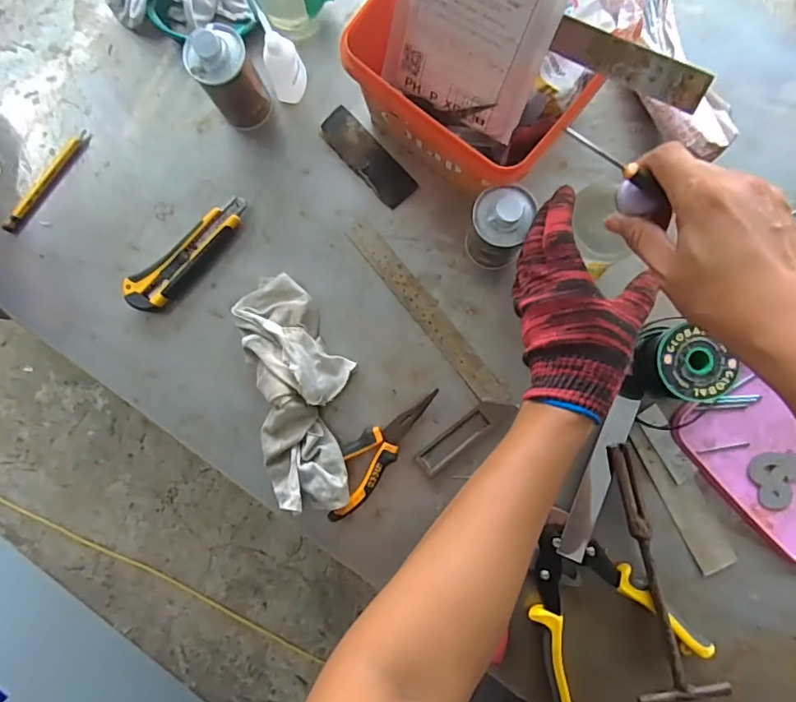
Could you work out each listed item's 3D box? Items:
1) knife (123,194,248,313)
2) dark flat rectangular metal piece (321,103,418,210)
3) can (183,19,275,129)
[{"bbox_3d":[-0.210,-0.097,0.531,0.150,0.023,0.037,-42,85,0],"label":"knife"},{"bbox_3d":[-0.031,-0.199,0.535,0.038,0.010,0.112,-43,85,0],"label":"dark flat rectangular metal piece"},{"bbox_3d":[-0.156,-0.255,0.496,0.052,0.108,0.042,-30,85,1],"label":"can"}]

